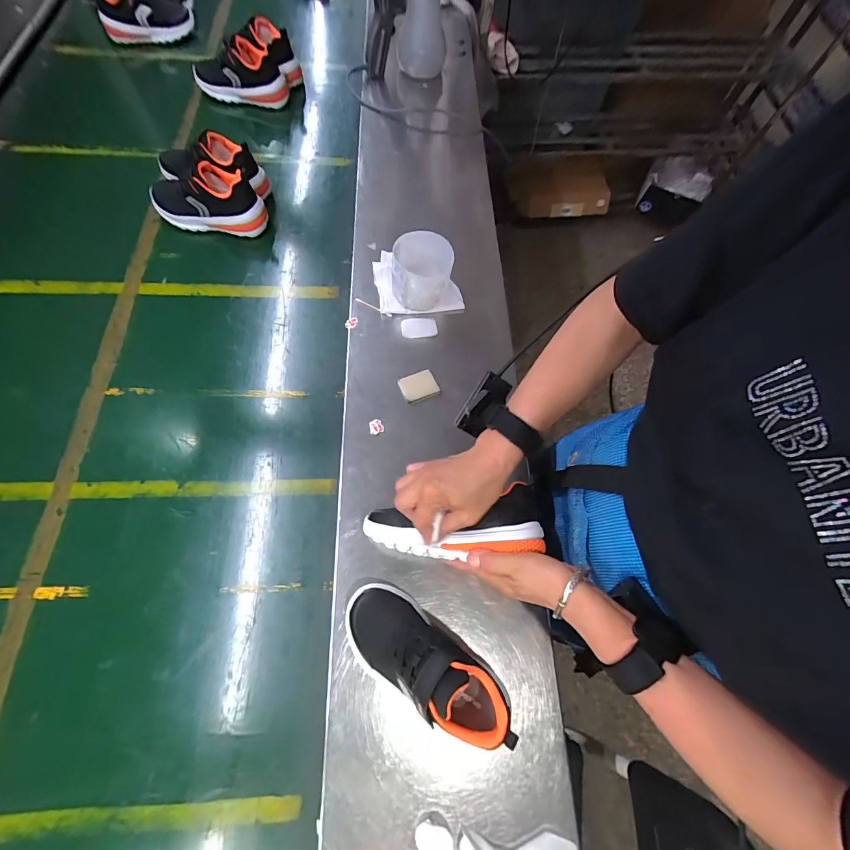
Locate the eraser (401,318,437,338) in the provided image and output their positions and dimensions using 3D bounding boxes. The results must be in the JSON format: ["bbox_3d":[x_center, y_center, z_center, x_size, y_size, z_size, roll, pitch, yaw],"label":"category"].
[{"bbox_3d":[-0.009,-0.161,0.613,0.058,0.008,0.038,-4,69,-5],"label":"eraser"}]

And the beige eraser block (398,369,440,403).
[{"bbox_3d":[-0.010,-0.061,0.581,0.056,0.010,0.044,-23,71,-12],"label":"beige eraser block"}]

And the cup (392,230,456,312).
[{"bbox_3d":[-0.004,-0.247,0.609,0.096,0.087,0.085,2,68,-2],"label":"cup"}]

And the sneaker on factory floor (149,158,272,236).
[{"bbox_3d":[-0.400,-0.409,0.679,0.196,0.120,0.081,7,68,0],"label":"sneaker on factory floor"}]

